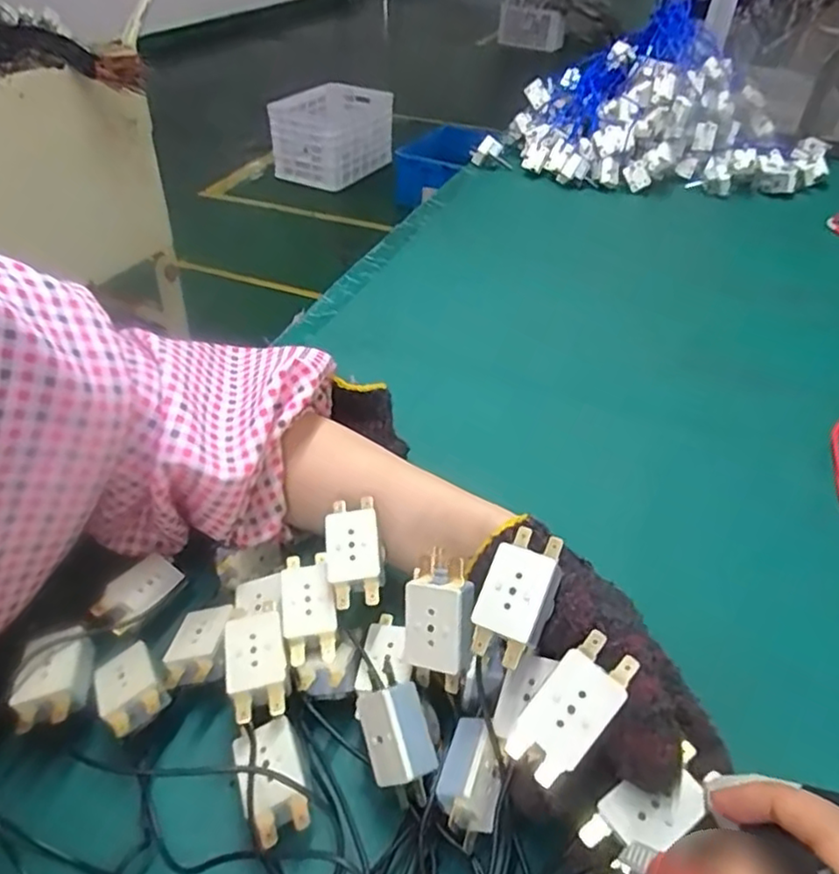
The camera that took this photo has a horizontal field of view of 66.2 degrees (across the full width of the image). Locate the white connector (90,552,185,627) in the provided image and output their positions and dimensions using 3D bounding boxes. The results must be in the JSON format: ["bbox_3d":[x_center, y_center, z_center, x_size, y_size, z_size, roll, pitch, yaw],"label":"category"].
[{"bbox_3d":[-0.156,0.086,0.356,0.024,0.012,0.049,42,37,7],"label":"white connector"}]

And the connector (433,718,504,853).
[{"bbox_3d":[0.023,0.149,0.280,0.020,0.023,0.043,-11,32,33],"label":"connector"}]

